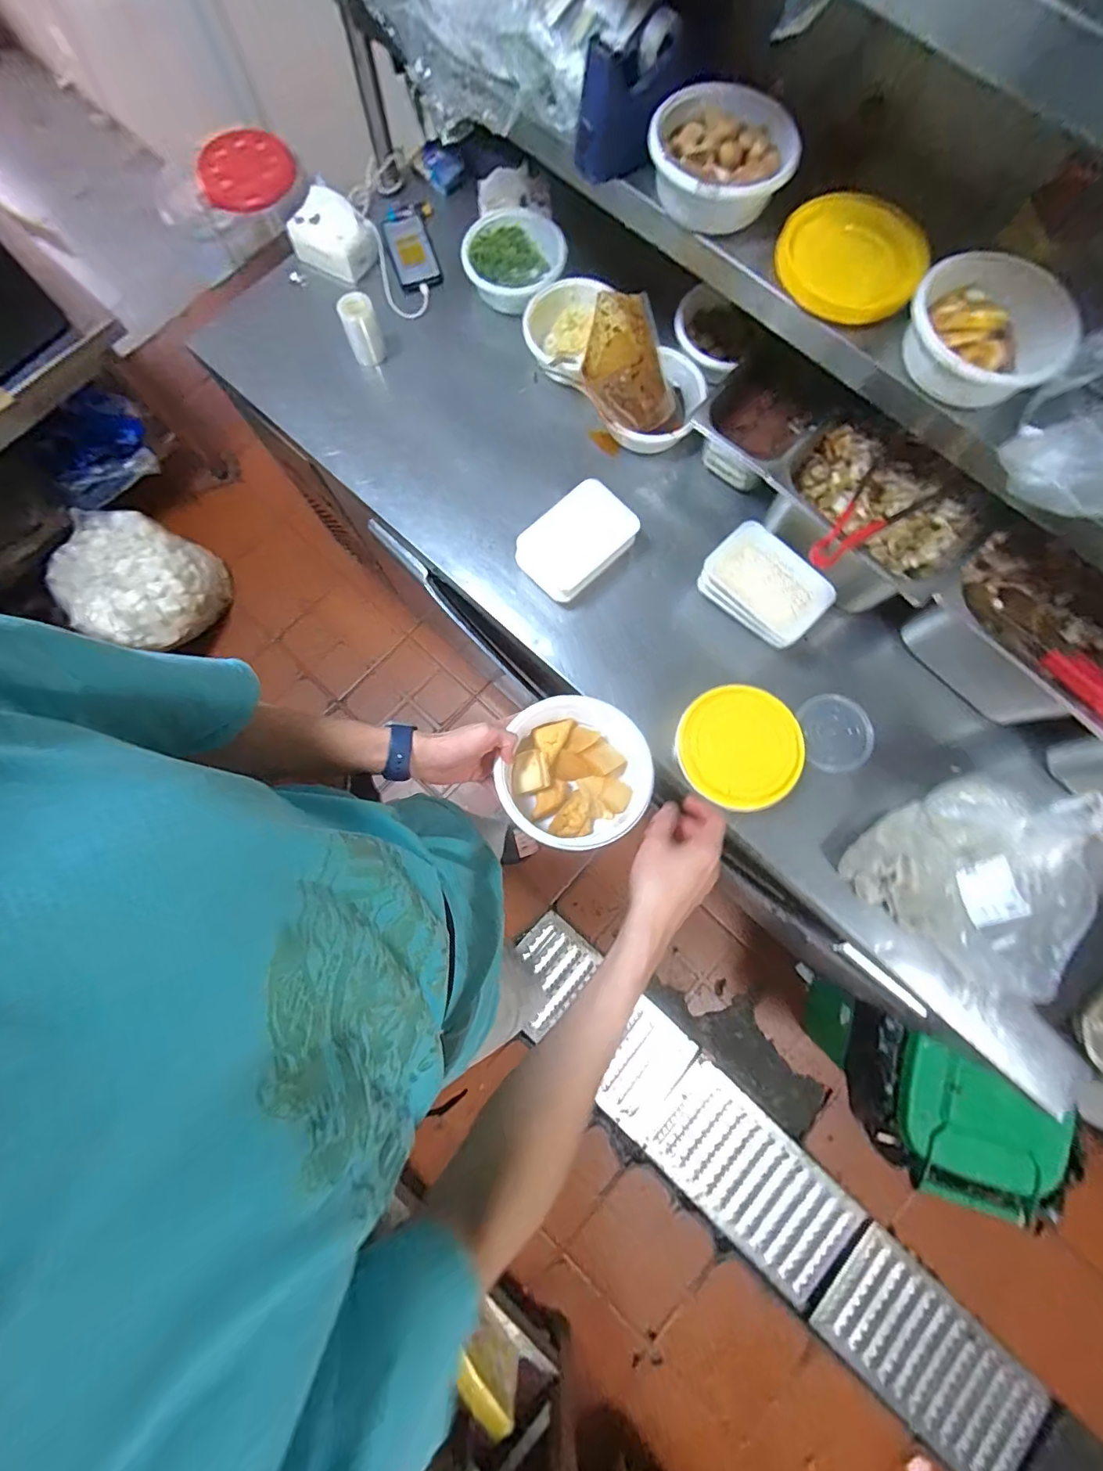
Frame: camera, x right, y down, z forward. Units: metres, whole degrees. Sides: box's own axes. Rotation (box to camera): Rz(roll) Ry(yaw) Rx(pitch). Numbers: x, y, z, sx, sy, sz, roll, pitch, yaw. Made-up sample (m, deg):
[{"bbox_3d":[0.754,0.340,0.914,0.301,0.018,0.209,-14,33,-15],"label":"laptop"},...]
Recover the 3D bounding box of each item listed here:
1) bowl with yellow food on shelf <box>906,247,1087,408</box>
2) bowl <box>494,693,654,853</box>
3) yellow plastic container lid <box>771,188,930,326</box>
[{"bbox_3d":[0.498,-0.463,0.586,0.170,0.074,0.159,0,79,0],"label":"bowl with yellow food on shelf"},{"bbox_3d":[0.027,0.040,0.575,0.171,0.063,0.165,0,79,0],"label":"bowl"},{"bbox_3d":[0.368,-0.591,0.623,0.172,0.024,0.122,23,109,6],"label":"yellow plastic container lid"}]

